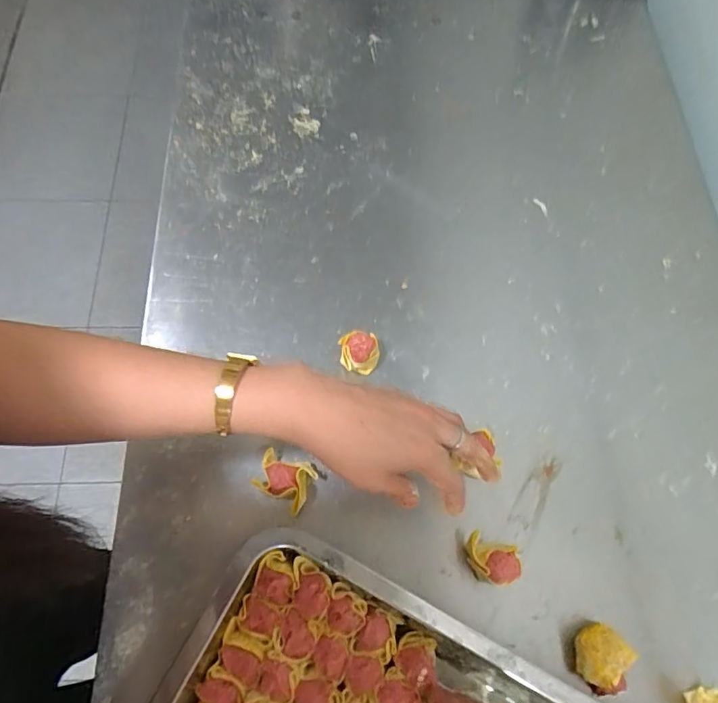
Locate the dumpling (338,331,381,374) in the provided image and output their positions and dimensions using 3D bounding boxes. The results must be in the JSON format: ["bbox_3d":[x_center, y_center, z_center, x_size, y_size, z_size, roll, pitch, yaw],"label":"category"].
[{"bbox_3d":[0.000,0.002,0.467,0.034,0.034,0.036,1,70,-3],"label":"dumpling"}]

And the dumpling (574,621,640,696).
[{"bbox_3d":[0.183,0.235,0.396,0.039,0.027,0.042,1,70,-3],"label":"dumpling"}]

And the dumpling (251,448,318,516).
[{"bbox_3d":[-0.063,0.107,0.428,0.046,0.030,0.036,27,71,7],"label":"dumpling"}]

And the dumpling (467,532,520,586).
[{"bbox_3d":[0.105,0.167,0.412,0.040,0.035,0.031,23,71,6],"label":"dumpling"}]

